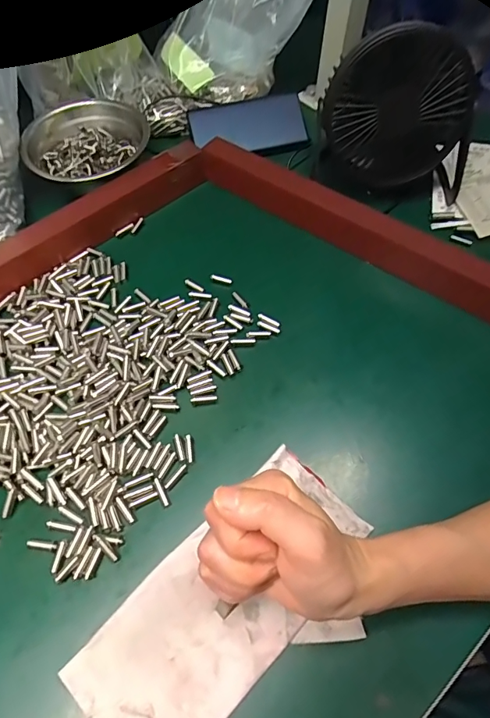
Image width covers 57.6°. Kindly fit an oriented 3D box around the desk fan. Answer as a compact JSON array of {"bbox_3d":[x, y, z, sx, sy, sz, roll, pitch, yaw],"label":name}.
[{"bbox_3d":[0.146,-0.230,0.413,0.141,0.138,0.065,12,63,7],"label":"desk fan"}]

